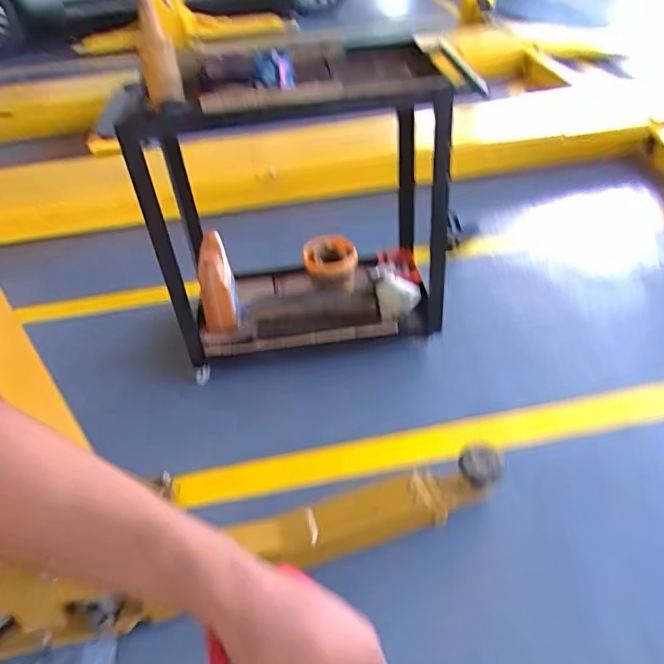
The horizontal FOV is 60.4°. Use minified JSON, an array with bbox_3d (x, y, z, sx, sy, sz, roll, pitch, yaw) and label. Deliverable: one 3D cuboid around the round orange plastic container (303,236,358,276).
[{"bbox_3d":[-0.009,-0.258,1.898,0.172,0.074,0.153,-16,41,-8],"label":"round orange plastic container"}]

